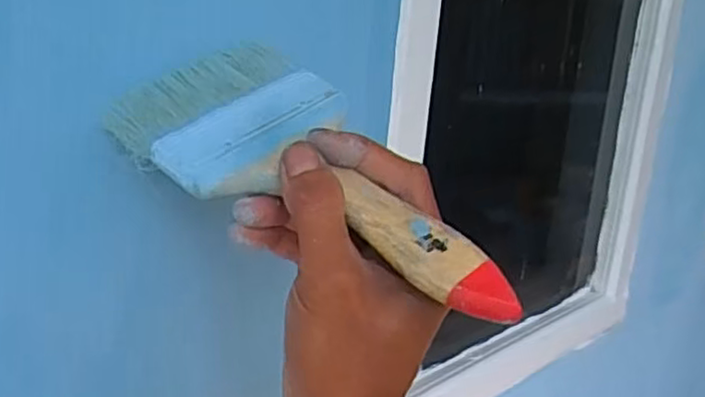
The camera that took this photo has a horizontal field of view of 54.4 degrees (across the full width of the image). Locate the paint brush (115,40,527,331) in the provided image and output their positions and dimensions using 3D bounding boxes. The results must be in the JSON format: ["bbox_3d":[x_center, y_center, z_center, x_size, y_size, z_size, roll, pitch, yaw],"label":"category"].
[{"bbox_3d":[-0.012,-0.009,0.299,0.194,0.020,0.100,34,52,26],"label":"paint brush"}]

